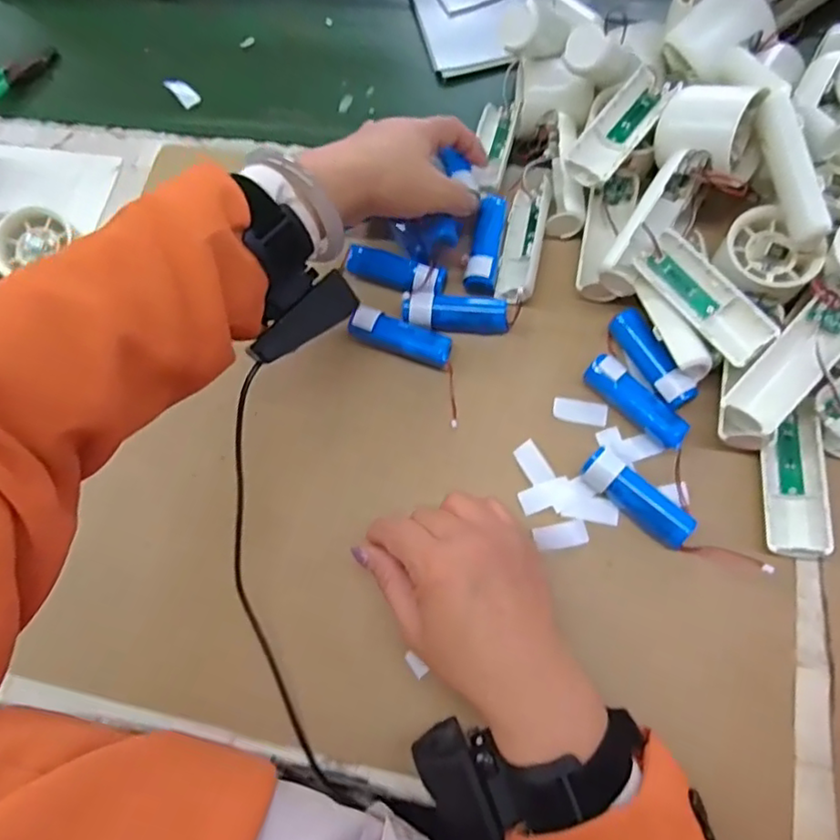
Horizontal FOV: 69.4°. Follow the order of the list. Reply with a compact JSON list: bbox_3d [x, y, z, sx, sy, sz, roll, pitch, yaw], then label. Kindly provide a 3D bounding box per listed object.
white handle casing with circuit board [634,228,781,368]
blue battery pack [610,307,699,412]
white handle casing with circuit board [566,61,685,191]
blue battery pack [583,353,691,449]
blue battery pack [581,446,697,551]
[{"bbox_3d":[0.179,-0.075,0.386,0.035,0.026,0.094,-32,71,-9],"label":"white handle casing with circuit board"},{"bbox_3d":[0.152,-0.042,0.395,0.019,0.018,0.073,-30,70,-8],"label":"blue battery pack"},{"bbox_3d":[0.136,-0.197,0.408,0.032,0.013,0.097,36,75,15],"label":"white handle casing with circuit board"},{"bbox_3d":[0.139,-0.012,0.392,0.073,0.020,0.025,42,77,17],"label":"blue battery pack"},{"bbox_3d":[0.132,0.048,0.372,0.071,0.023,0.023,40,76,16],"label":"blue battery pack"}]

